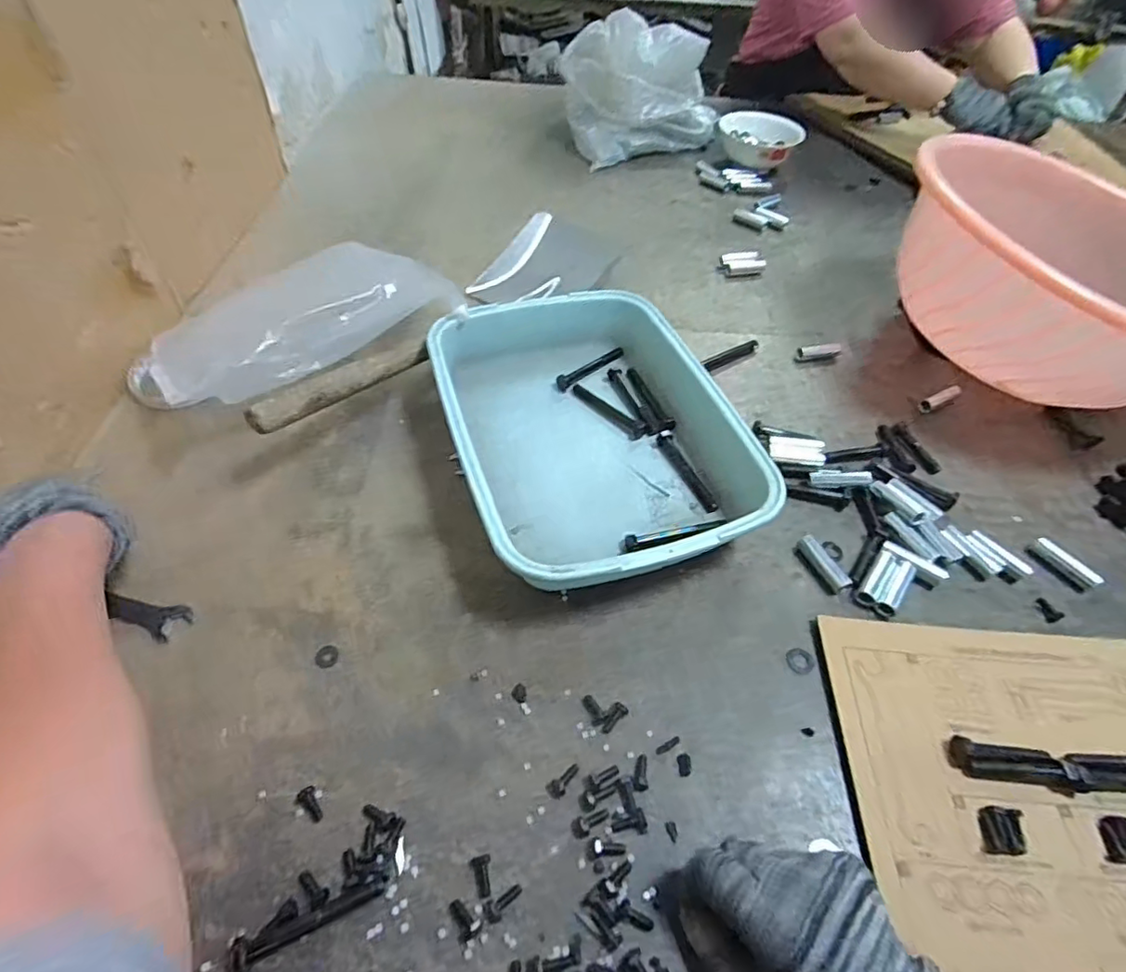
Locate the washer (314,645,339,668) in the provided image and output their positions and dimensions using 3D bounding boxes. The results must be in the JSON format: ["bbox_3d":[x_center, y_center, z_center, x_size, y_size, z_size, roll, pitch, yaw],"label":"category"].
[{"bbox_3d":[-0.165,0.118,0.397,0.015,0.004,0.016,3,51,-3],"label":"washer"}]

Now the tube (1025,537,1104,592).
[{"bbox_3d":[0.416,0.065,0.474,0.016,0.015,0.051,-22,57,-21],"label":"tube"}]

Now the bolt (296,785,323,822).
[{"bbox_3d":[-0.149,0.188,0.338,0.021,0.008,0.011,36,57,21],"label":"bolt"}]

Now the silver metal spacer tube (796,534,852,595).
[{"bbox_3d":[0.209,0.062,0.458,0.010,0.017,0.050,-18,56,-19],"label":"silver metal spacer tube"}]

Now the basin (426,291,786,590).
[{"bbox_3d":[0.024,-0.048,0.509,0.240,0.064,0.311,-12,54,-14],"label":"basin"}]

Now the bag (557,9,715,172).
[{"bbox_3d":[0.146,-0.659,0.941,0.270,0.159,0.140,-20,56,-20],"label":"bag"}]

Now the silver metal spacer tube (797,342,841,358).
[{"bbox_3d":[0.294,-0.156,0.649,0.063,0.010,0.016,-13,54,-16],"label":"silver metal spacer tube"}]

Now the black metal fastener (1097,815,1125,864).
[{"bbox_3d":[0.339,0.212,0.341,0.024,0.005,0.025,10,51,3],"label":"black metal fastener"}]

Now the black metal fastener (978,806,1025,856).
[{"bbox_3d":[0.264,0.206,0.341,0.023,0.004,0.025,12,51,4],"label":"black metal fastener"}]

